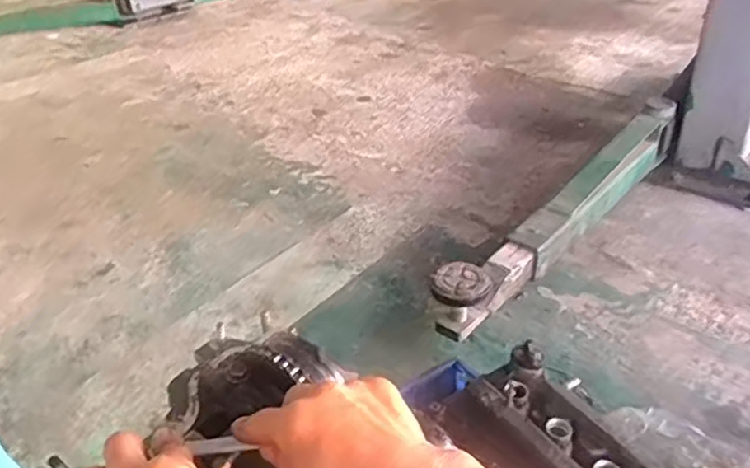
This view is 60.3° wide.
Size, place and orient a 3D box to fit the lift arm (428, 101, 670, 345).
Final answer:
[{"bbox_3d":[0.483,-0.073,1.556,0.109,0.162,1.044,24,40,35],"label":"lift arm"}]

